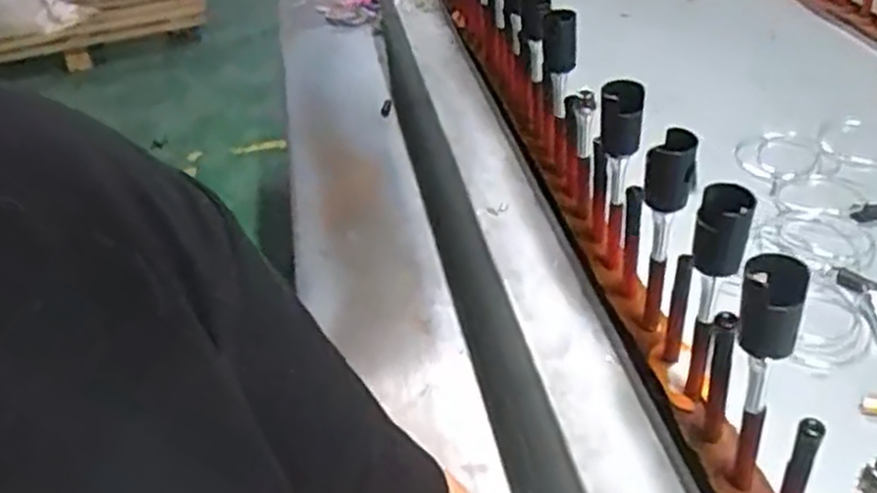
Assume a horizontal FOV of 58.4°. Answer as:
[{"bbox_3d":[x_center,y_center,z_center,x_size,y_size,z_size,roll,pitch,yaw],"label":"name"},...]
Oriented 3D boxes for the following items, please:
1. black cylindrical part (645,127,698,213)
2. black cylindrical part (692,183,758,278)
[{"bbox_3d":[0.209,-0.069,0.712,0.041,0.071,0.035,6,39,15],"label":"black cylindrical part"},{"bbox_3d":[0.230,-0.014,0.636,0.040,0.063,0.043,-4,38,3],"label":"black cylindrical part"}]

